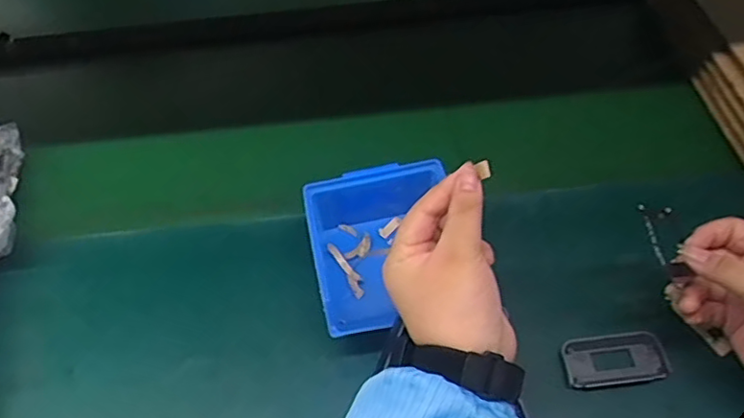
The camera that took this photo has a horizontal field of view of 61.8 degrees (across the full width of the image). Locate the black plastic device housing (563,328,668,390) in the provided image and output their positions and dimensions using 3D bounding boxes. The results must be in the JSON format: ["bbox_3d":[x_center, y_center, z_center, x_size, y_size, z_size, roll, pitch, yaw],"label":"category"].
[{"bbox_3d":[0.188,0.117,0.483,0.076,0.007,0.039,-7,51,-1],"label":"black plastic device housing"}]

